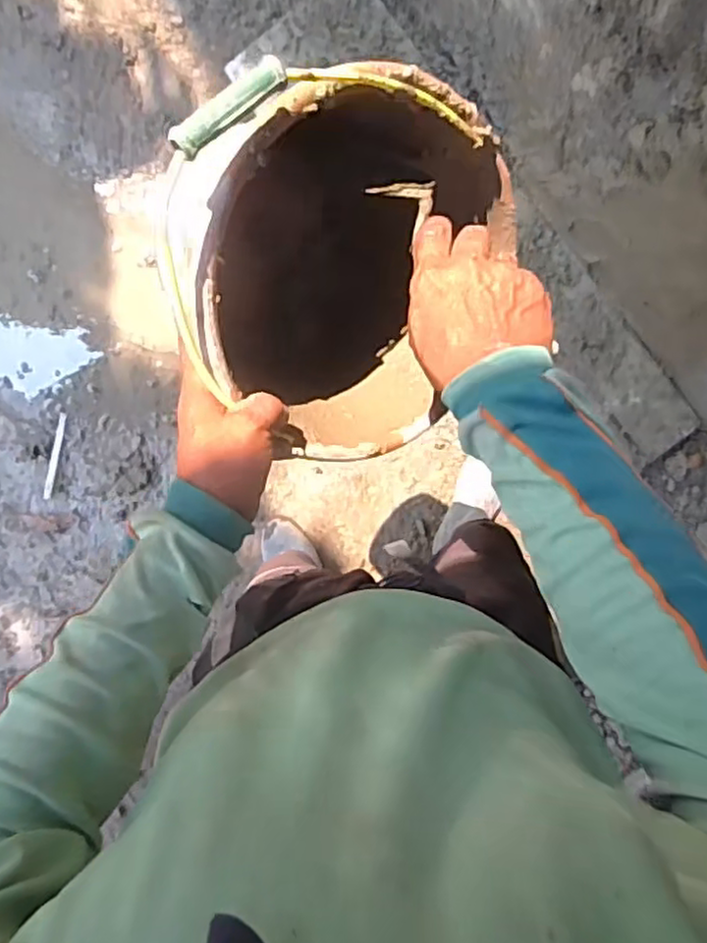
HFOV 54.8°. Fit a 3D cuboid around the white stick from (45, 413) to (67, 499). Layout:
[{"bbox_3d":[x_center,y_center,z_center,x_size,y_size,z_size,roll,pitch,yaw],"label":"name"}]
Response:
[{"bbox_3d":[-0.619,-0.031,1.416,0.016,0.007,0.180,13,91,-2],"label":"white stick"}]

